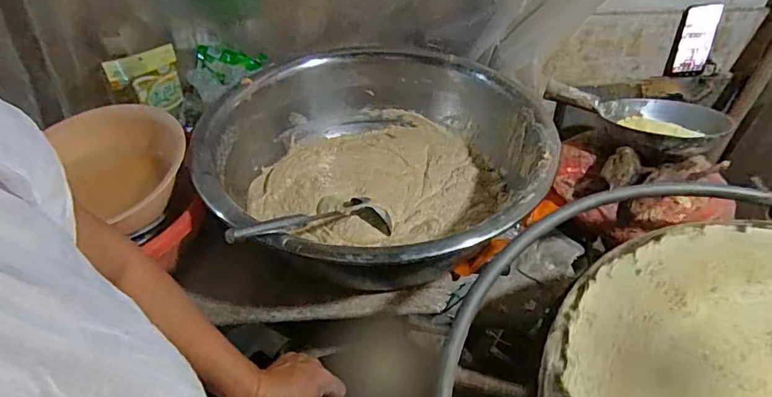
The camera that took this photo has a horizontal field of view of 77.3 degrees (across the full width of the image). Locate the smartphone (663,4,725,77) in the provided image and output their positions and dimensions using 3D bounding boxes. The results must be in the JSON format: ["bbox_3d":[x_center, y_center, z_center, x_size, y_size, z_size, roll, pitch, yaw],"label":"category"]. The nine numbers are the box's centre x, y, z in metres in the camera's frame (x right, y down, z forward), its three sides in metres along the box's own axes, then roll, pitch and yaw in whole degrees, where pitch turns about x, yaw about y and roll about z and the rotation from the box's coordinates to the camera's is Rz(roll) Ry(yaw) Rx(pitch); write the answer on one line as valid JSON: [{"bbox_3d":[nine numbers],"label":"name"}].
[{"bbox_3d":[0.690,-0.350,1.081,0.086,0.160,0.016,-2,37,0],"label":"smartphone"}]

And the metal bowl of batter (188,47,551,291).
[{"bbox_3d":[-0.016,-0.065,0.873,0.562,0.174,0.581,1,41,-1],"label":"metal bowl of batter"}]

